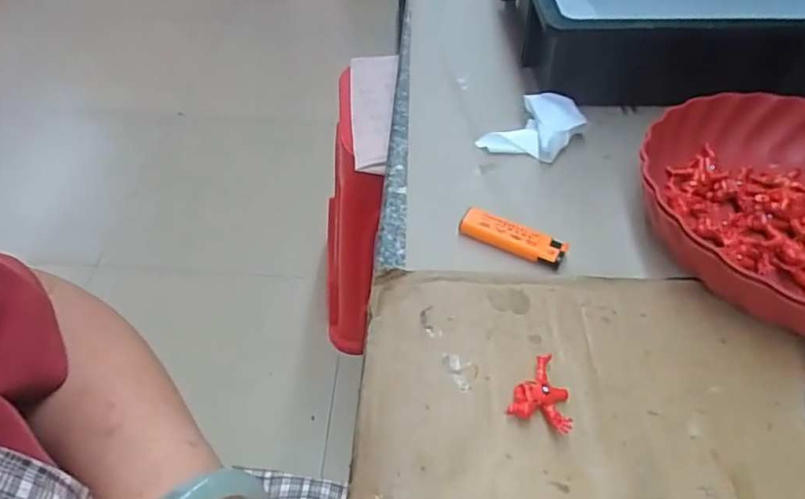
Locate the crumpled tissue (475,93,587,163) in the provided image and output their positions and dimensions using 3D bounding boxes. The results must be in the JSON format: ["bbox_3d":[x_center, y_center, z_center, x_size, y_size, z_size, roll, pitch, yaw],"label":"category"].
[{"bbox_3d":[0.118,-0.105,0.497,0.085,0.029,0.055,-30,56,-24],"label":"crumpled tissue"}]

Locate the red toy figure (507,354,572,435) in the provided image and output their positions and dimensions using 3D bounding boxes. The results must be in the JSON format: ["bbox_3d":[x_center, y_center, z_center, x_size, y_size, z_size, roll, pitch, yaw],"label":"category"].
[{"bbox_3d":[0.087,0.084,0.334,0.035,0.015,0.045,22,53,16],"label":"red toy figure"}]

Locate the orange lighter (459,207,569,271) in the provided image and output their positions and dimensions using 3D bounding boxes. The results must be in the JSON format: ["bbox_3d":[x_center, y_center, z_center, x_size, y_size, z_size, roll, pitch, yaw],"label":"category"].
[{"bbox_3d":[0.082,-0.011,0.419,0.079,0.011,0.019,24,53,18],"label":"orange lighter"}]

